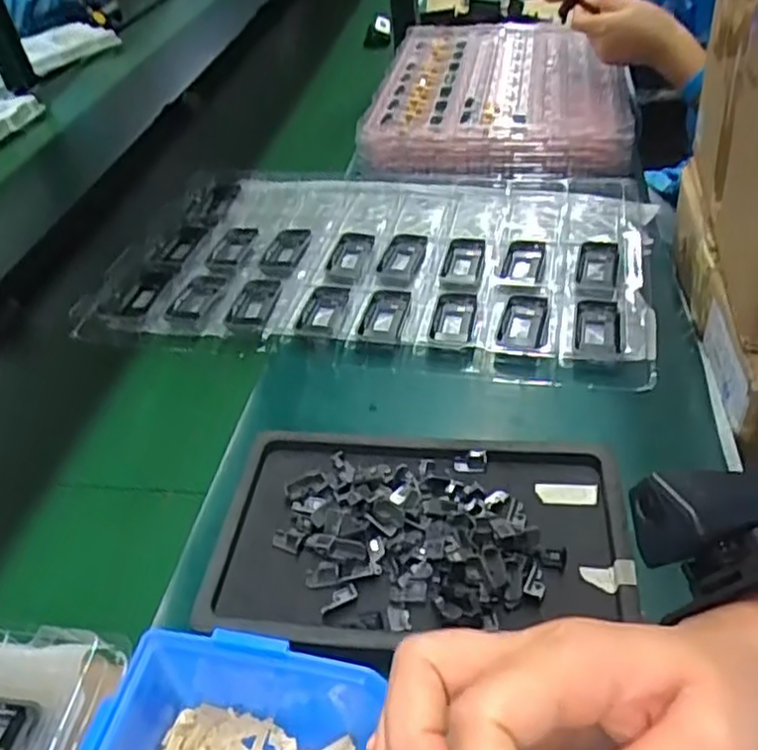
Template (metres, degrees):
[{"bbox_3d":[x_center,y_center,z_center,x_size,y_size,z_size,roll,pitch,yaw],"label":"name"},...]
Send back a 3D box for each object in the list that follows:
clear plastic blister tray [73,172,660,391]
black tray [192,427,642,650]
[{"bbox_3d":[0.000,-0.121,0.690,0.498,0.043,0.331,6,43,15],"label":"clear plastic blister tray"},{"bbox_3d":[0.024,0.096,0.431,0.246,0.020,0.155,2,42,11],"label":"black tray"}]

